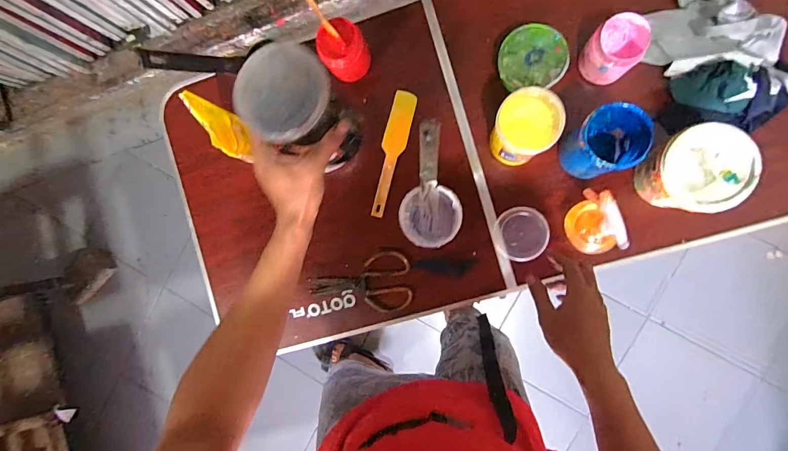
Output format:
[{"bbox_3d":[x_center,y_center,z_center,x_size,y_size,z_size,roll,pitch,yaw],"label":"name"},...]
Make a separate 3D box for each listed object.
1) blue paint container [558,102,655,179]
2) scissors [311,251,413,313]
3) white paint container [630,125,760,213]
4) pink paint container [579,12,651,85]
[{"bbox_3d":[0.343,-0.132,0.653,0.091,0.152,0.097,-7,89,8],"label":"blue paint container"},{"bbox_3d":[-0.064,0.122,0.793,0.201,0.012,0.116,-12,89,8],"label":"scissors"},{"bbox_3d":[0.475,-0.090,0.639,0.121,0.115,0.126,0,90,8],"label":"white paint container"},{"bbox_3d":[0.377,-0.300,0.695,0.089,0.103,0.087,-42,85,6],"label":"pink paint container"}]

